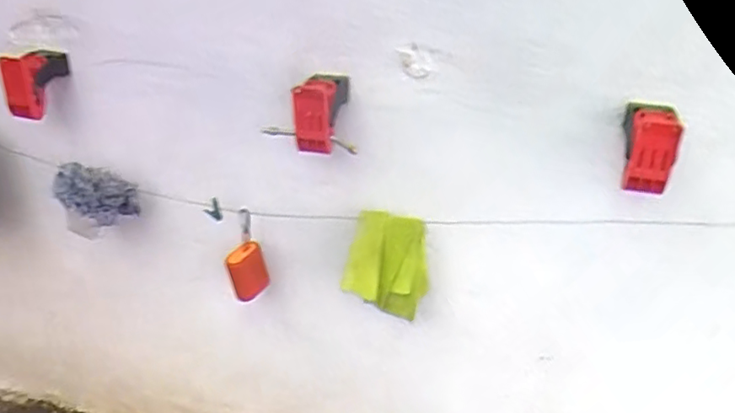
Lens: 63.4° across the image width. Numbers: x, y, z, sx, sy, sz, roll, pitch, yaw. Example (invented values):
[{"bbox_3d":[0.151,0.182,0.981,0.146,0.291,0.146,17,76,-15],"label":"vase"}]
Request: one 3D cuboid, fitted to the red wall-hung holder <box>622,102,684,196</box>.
[{"bbox_3d":[0.513,-0.107,1.082,0.085,0.137,0.116,9,24,14],"label":"red wall-hung holder"}]

